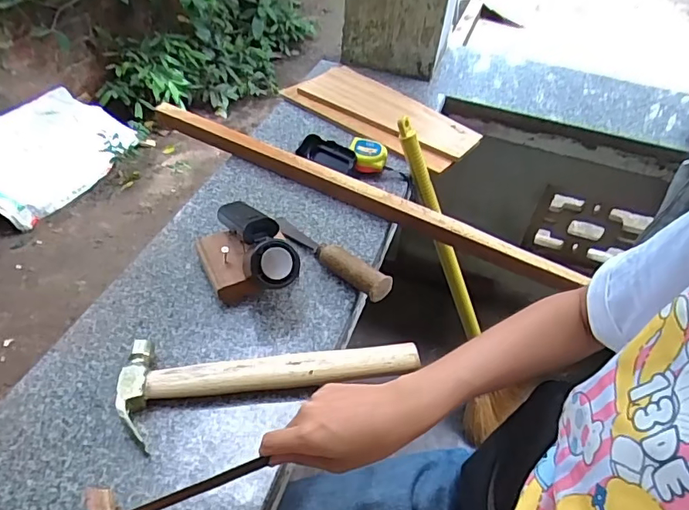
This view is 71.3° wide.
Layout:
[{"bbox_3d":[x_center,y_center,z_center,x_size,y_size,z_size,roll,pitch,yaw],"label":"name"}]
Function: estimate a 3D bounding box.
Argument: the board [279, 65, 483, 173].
[{"bbox_3d":[0.073,-0.277,0.932,0.368,0.026,0.175,35,52,25],"label":"board"}]

